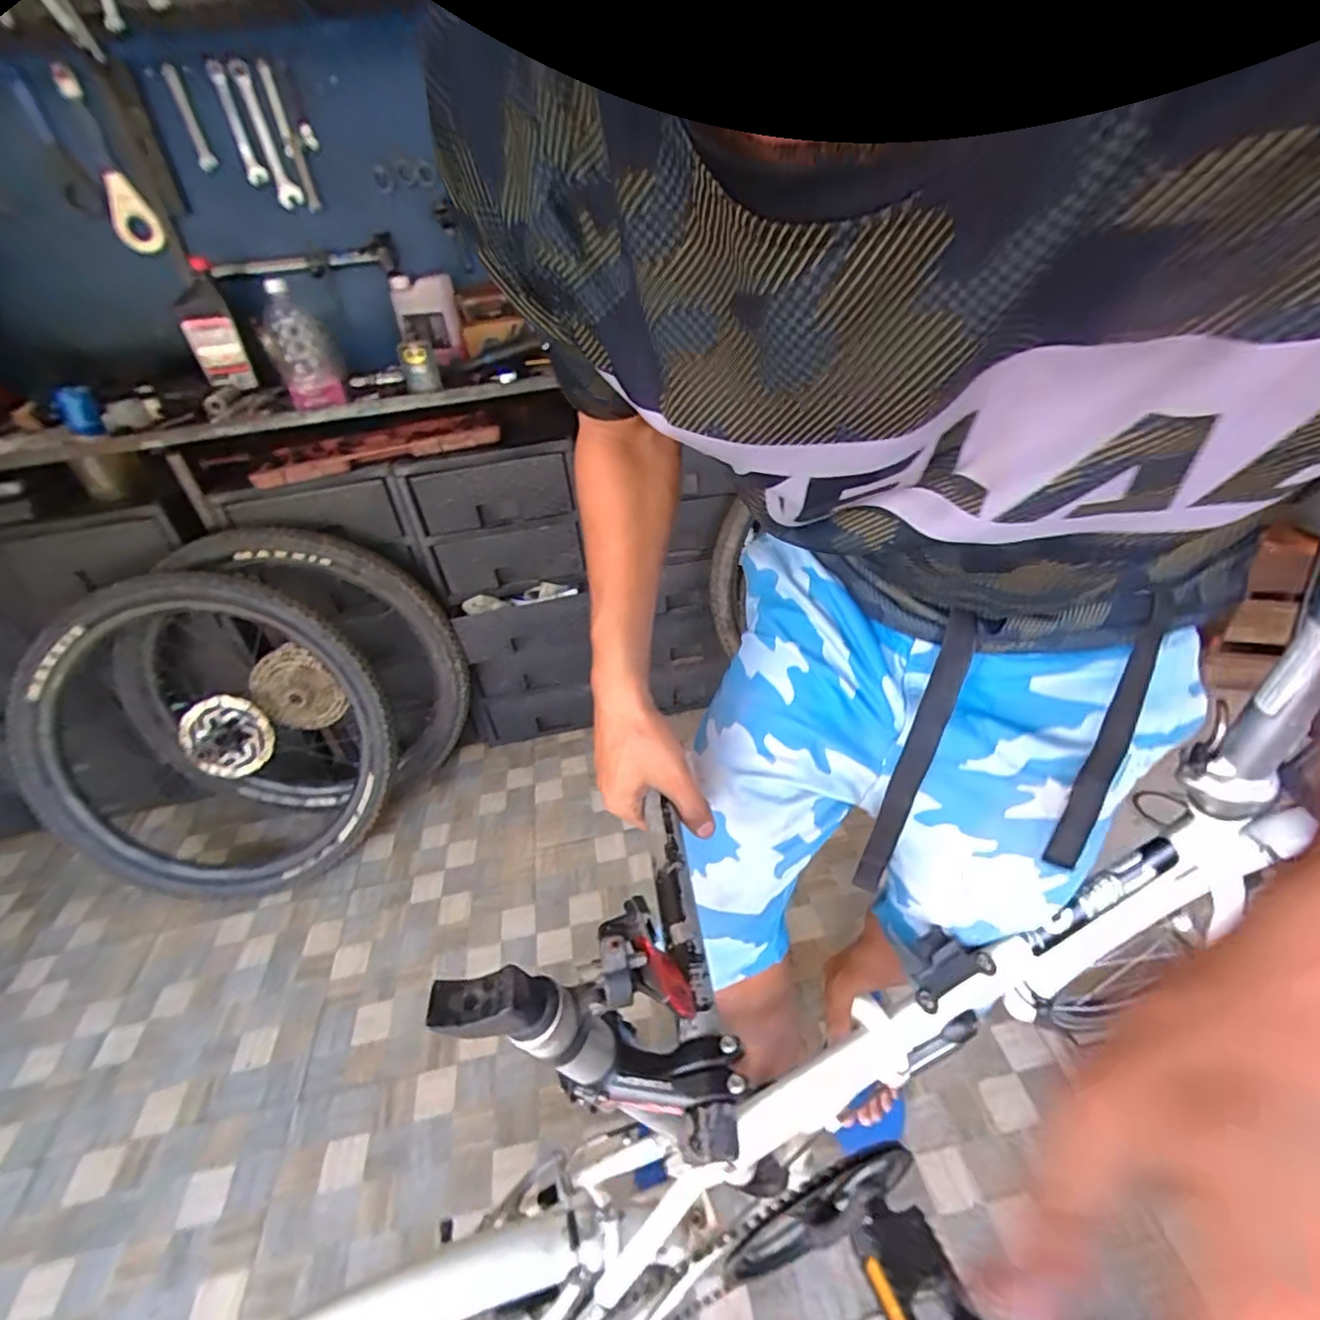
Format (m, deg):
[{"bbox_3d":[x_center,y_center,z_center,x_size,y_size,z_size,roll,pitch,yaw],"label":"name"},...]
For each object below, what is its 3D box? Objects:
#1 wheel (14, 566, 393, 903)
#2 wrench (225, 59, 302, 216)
[{"bbox_3d":[-0.923,0.168,1.318,0.658,0.727,0.164,-12,13,-9],"label":"wheel"},{"bbox_3d":[-0.766,-1.012,1.189,0.047,0.217,0.006,-17,46,-6],"label":"wrench"}]

